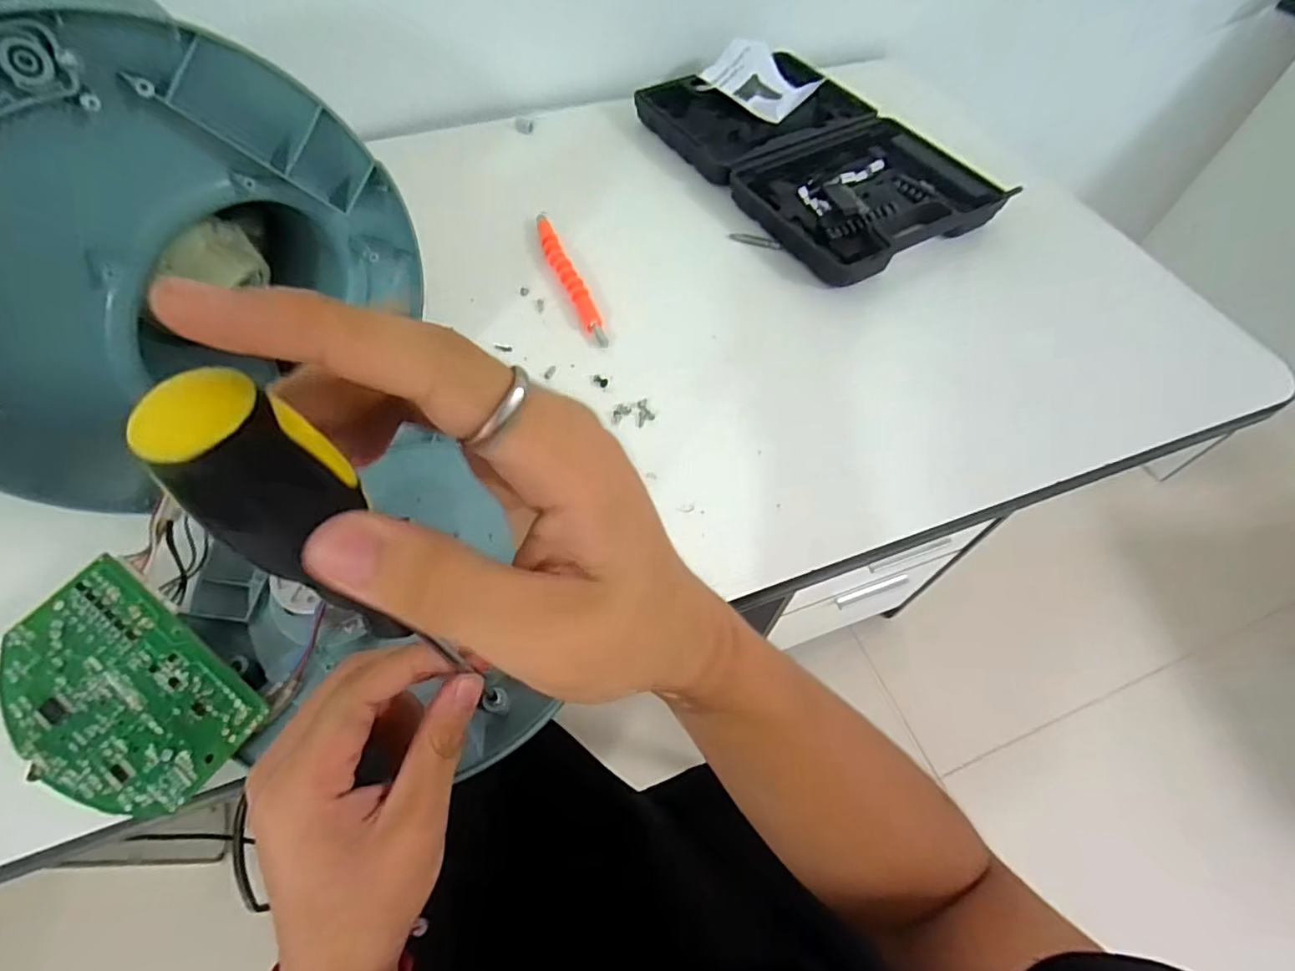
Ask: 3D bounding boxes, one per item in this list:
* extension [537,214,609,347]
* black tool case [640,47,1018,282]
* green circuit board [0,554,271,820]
[{"bbox_3d":[-0.069,-0.180,0.501,0.018,0.013,0.162,-19,62,-13],"label":"extension"},{"bbox_3d":[0.160,-0.329,0.581,0.214,0.036,0.339,-32,65,-19],"label":"black tool case"},{"bbox_3d":[-0.269,0.104,0.296,0.140,0.007,0.080,32,63,16],"label":"green circuit board"}]

